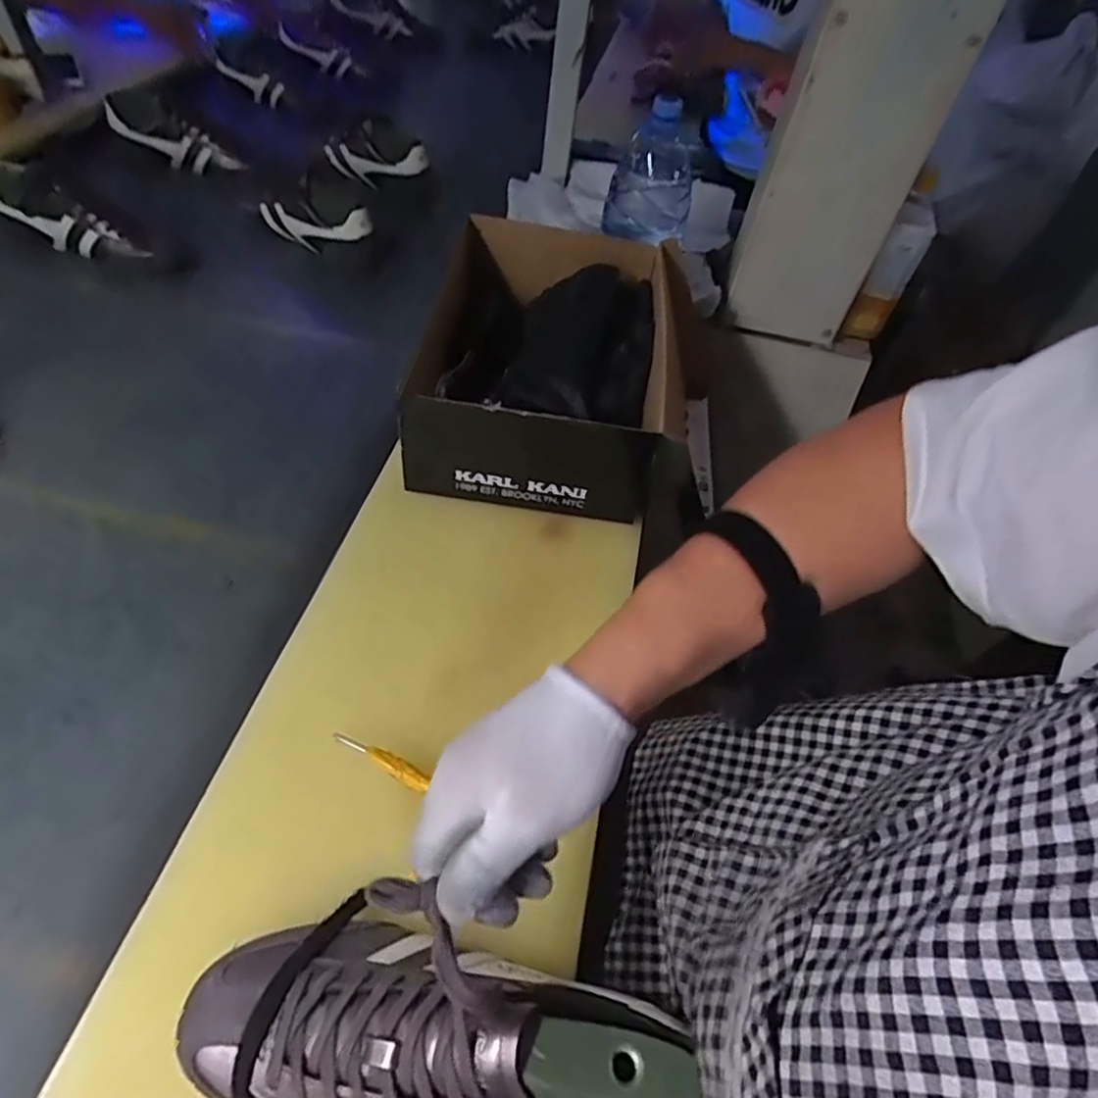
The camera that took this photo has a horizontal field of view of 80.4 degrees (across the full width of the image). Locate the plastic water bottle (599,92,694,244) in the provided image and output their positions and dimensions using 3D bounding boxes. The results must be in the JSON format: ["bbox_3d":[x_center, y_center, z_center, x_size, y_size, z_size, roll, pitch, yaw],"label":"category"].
[{"bbox_3d":[0.119,-0.415,0.763,0.099,0.206,0.081,5,51,-3],"label":"plastic water bottle"}]

